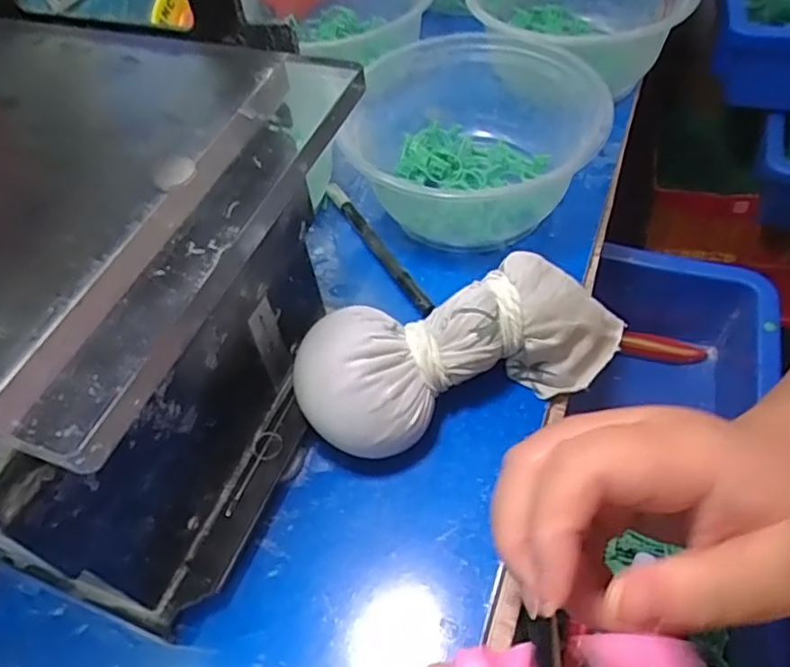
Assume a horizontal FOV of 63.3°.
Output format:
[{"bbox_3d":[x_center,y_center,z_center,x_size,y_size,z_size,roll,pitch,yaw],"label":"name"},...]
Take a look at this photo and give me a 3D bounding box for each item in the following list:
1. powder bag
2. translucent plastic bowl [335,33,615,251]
[{"bbox_3d":[0.032,0.005,0.279,0.150,0.051,0.058,-23,54,-11],"label":"powder bag"},{"bbox_3d":[0.042,-0.096,0.344,0.128,0.061,0.125,-3,53,4],"label":"translucent plastic bowl"}]

